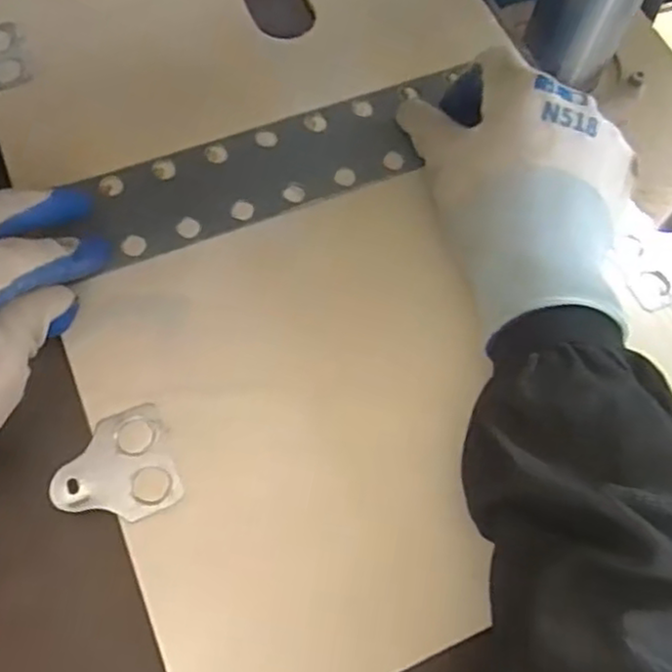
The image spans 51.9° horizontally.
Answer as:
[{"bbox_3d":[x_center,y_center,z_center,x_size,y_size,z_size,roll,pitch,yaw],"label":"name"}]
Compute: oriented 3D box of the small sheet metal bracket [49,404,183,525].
[{"bbox_3d":[-0.099,0.059,0.306,0.052,0.004,0.049,-19,69,-11],"label":"small sheet metal bracket"}]

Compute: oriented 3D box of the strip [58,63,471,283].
[{"bbox_3d":[-0.029,-0.096,0.381,0.211,0.007,0.060,-22,68,-12],"label":"strip"}]

